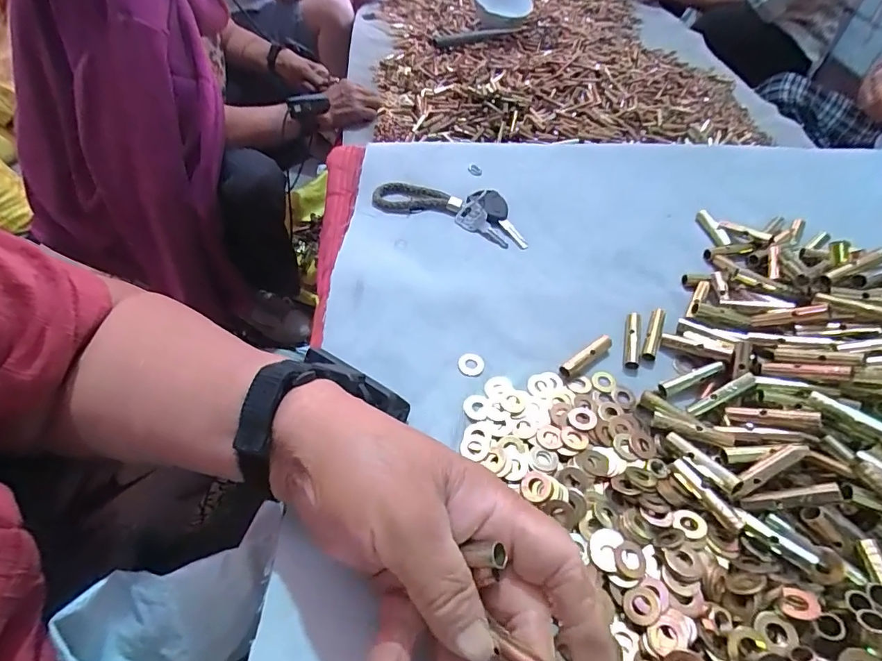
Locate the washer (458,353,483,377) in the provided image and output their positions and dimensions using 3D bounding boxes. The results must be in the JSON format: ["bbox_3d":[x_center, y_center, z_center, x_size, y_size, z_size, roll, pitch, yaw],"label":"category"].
[{"bbox_3d":[0.020,0.022,0.304,0.017,0.004,0.017,1,53,-2],"label":"washer"}]

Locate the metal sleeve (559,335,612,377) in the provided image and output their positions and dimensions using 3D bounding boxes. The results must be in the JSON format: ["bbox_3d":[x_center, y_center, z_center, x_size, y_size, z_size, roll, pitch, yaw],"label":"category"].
[{"bbox_3d":[0.099,0.018,0.309,0.046,0.009,0.009,-29,60,-22],"label":"metal sleeve"}]

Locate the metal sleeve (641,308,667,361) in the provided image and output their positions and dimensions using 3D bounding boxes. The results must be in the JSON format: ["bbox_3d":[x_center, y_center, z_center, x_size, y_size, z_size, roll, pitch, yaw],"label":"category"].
[{"bbox_3d":[0.151,0.002,0.323,0.010,0.007,0.046,21,55,13],"label":"metal sleeve"}]

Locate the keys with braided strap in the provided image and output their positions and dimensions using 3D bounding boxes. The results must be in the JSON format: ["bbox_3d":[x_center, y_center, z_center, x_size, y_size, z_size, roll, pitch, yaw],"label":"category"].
[{"bbox_3d":[0.011,-0.110,0.398,0.136,0.011,0.056,21,55,13],"label":"keys with braided strap"}]

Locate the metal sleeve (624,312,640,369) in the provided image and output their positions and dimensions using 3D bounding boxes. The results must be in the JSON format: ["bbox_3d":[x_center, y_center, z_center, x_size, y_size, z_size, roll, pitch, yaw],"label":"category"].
[{"bbox_3d":[0.135,0.006,0.319,0.010,0.007,0.045,12,54,7],"label":"metal sleeve"}]

